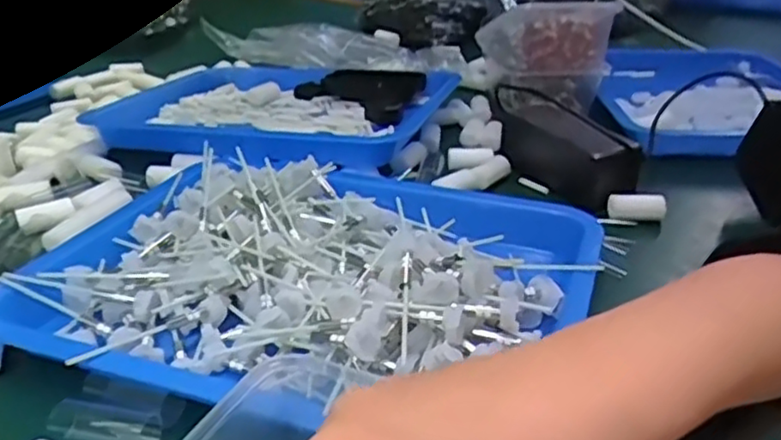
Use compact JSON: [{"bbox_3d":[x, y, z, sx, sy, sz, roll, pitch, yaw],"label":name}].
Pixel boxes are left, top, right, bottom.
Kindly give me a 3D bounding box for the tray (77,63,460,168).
[{"bbox_3d":[-0.109,-0.123,0.707,0.315,0.036,0.270,10,29,18],"label":"tray"}]

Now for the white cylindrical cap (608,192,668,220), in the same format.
[{"bbox_3d":[0.193,-0.011,0.526,0.044,0.021,0.014,3,24,33],"label":"white cylindrical cap"}]

